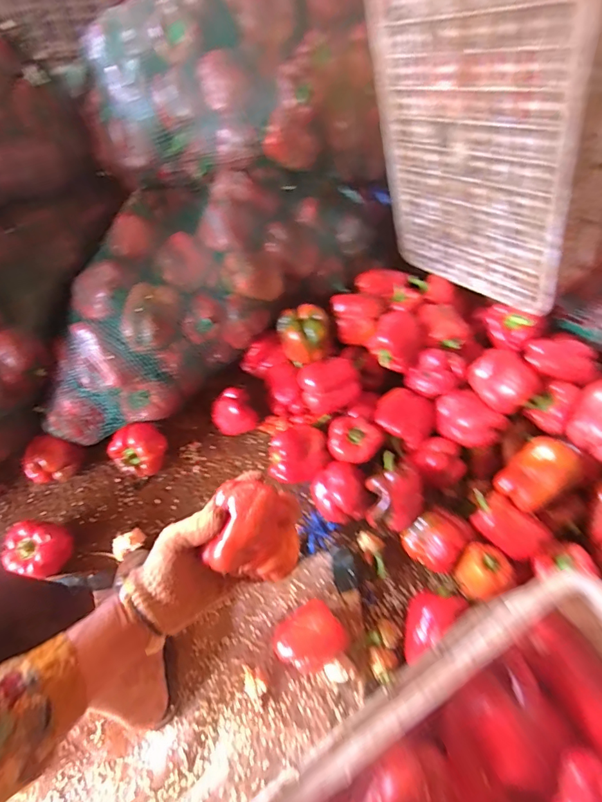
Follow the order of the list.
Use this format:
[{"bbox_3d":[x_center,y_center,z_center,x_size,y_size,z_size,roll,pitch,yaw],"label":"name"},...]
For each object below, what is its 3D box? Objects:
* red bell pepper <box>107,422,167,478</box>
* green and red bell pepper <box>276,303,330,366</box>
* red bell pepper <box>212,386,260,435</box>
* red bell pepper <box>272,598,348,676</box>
[{"bbox_3d":[-0.290,0.096,0.803,0.094,0.088,0.079,-35,67,-22],"label":"red bell pepper"},{"bbox_3d":[0.008,-0.121,0.848,0.100,0.074,0.100,-3,59,-5],"label":"green and red bell pepper"},{"bbox_3d":[-0.129,0.025,0.838,0.076,0.073,0.071,-20,62,-15],"label":"red bell pepper"},{"bbox_3d":[0.012,0.351,0.652,0.097,0.066,0.083,-32,66,-20],"label":"red bell pepper"}]

